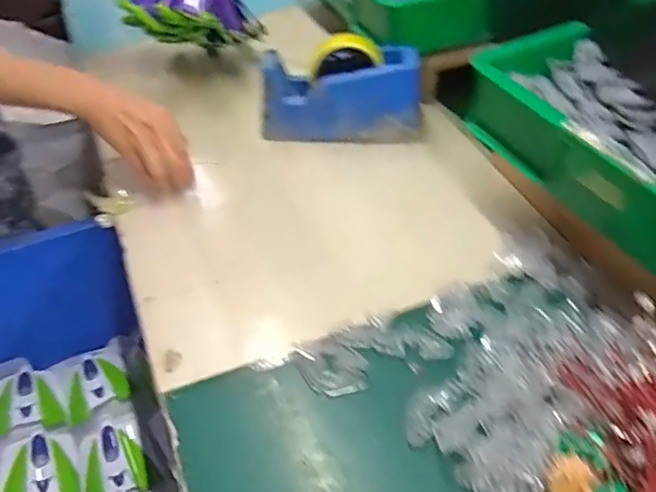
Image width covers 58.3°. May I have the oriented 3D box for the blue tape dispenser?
[{"bbox_3d":[0.017,-0.192,0.735,0.199,0.111,0.073,-1,46,2],"label":"blue tape dispenser"}]

